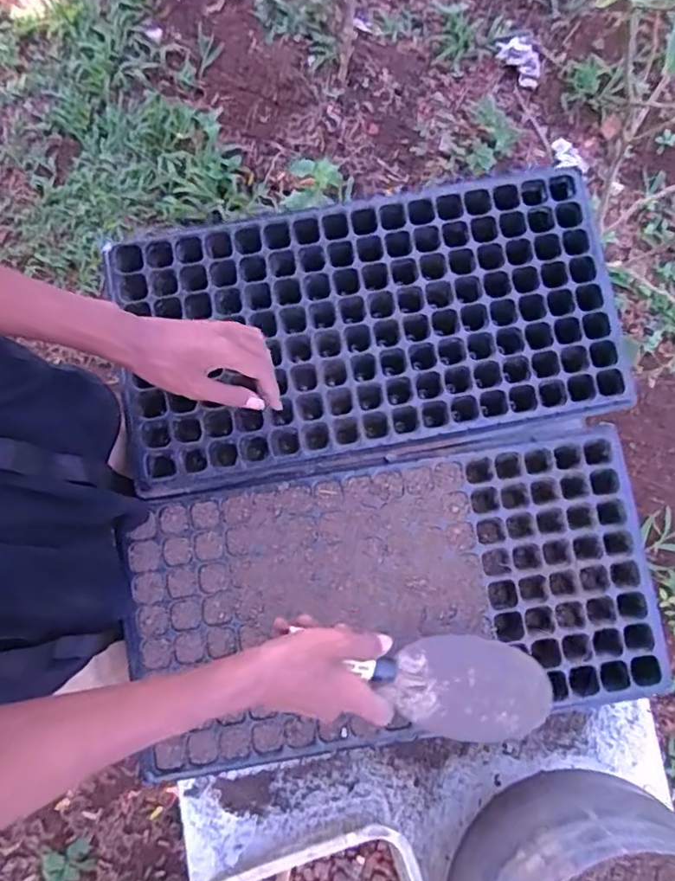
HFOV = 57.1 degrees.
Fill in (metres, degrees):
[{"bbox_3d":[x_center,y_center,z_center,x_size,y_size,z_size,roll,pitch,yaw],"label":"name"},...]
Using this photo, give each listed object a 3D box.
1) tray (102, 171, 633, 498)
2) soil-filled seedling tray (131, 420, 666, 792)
[{"bbox_3d":[0.031,-0.122,0.671,0.512,0.055,0.280,-10,78,-2],"label":"tray"},{"bbox_3d":[0.055,0.161,0.631,0.518,0.049,0.265,-9,80,-5],"label":"soil-filled seedling tray"}]

